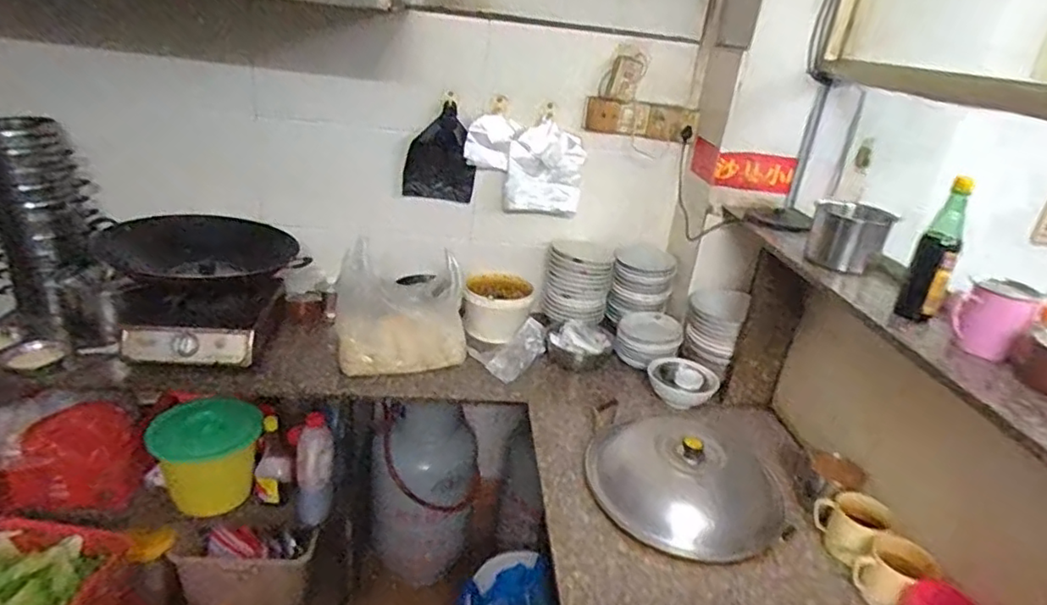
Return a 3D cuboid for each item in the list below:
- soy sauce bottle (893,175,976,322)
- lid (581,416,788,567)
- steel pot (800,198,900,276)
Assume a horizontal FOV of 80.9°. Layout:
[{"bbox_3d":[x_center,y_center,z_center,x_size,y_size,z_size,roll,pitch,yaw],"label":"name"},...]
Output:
[{"bbox_3d":[0.666,-0.081,0.986,0.058,0.230,0.063,23,29,32],"label":"soy sauce bottle"},{"bbox_3d":[0.325,0.310,1.247,0.359,0.121,0.404,9,25,7],"label":"lid"},{"bbox_3d":[0.653,-0.132,1.231,0.127,0.121,0.110,26,31,36],"label":"steel pot"}]

